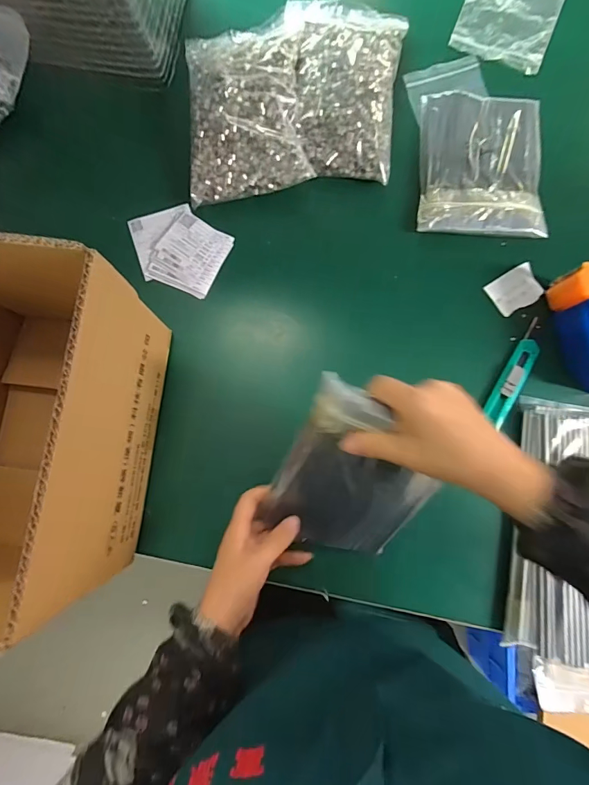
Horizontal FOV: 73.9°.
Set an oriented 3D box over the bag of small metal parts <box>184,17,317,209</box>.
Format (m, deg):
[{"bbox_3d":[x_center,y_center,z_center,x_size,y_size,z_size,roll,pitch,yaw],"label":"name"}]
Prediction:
[{"bbox_3d":[-0.059,-0.341,0.468,0.135,0.050,0.213,-5,83,-3],"label":"bag of small metal parts"}]

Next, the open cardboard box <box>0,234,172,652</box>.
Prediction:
[{"bbox_3d":[-0.236,0.021,0.338,0.179,0.178,0.277,7,82,-1],"label":"open cardboard box"}]

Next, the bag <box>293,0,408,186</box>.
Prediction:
[{"bbox_3d":[0.064,-0.373,0.475,0.122,0.039,0.216,8,82,-1],"label":"bag"}]

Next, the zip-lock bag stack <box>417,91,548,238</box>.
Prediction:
[{"bbox_3d":[0.229,-0.281,0.478,0.149,0.023,0.185,2,82,-2],"label":"zip-lock bag stack"}]

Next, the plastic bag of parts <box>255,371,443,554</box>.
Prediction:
[{"bbox_3d":[0.056,0.084,0.349,0.133,0.027,0.178,18,122,-8],"label":"plastic bag of parts"}]

